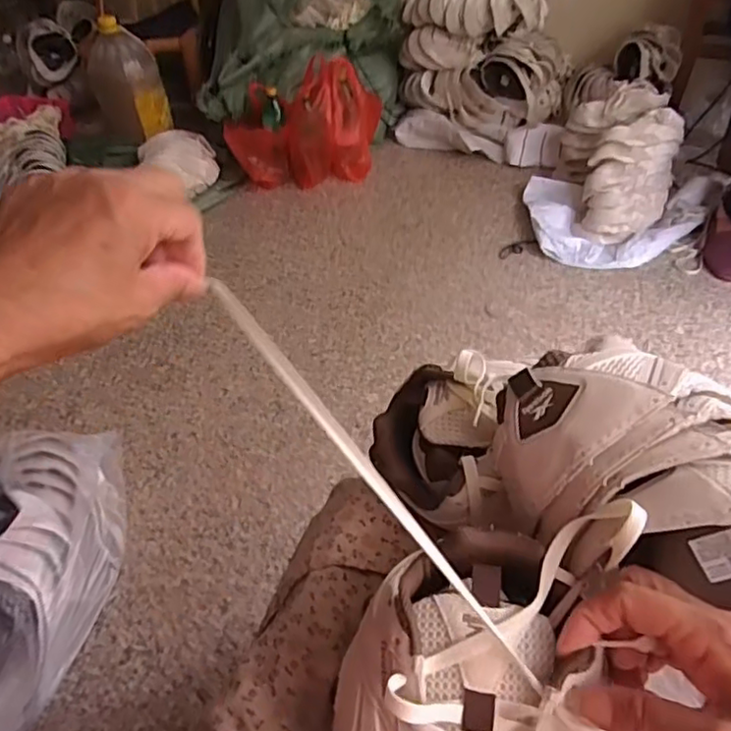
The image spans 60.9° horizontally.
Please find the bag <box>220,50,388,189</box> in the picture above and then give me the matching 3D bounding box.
[{"bbox_3d":[-0.169,-0.669,1.736,0.426,0.259,0.216,-6,44,-1],"label":"bag"}]

